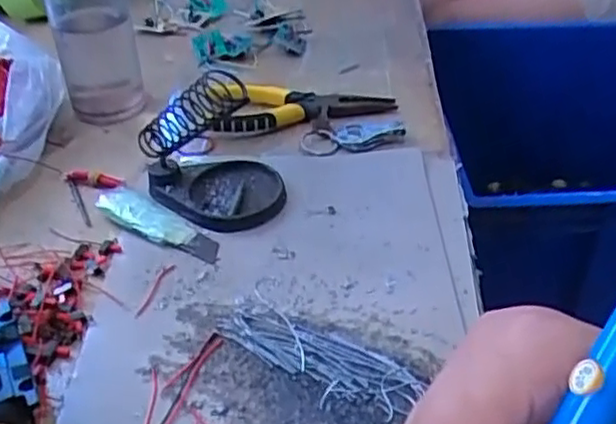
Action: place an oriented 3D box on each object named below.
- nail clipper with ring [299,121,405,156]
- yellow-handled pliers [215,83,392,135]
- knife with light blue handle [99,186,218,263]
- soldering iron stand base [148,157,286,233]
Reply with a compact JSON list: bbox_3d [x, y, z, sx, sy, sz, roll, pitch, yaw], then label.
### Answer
[{"bbox_3d":[0.034,-0.059,0.534,0.080,0.007,0.039,-8,37,-7],"label":"nail clipper with ring"},{"bbox_3d":[-0.003,-0.089,0.562,0.147,0.020,0.054,-1,36,2],"label":"yellow-handled pliers"},{"bbox_3d":[-0.100,0.008,0.454,0.099,0.013,0.025,23,44,31],"label":"knife with light blue handle"},{"bbox_3d":[-0.063,-0.015,0.473,0.089,0.022,0.064,-8,37,-7],"label":"soldering iron stand base"}]

